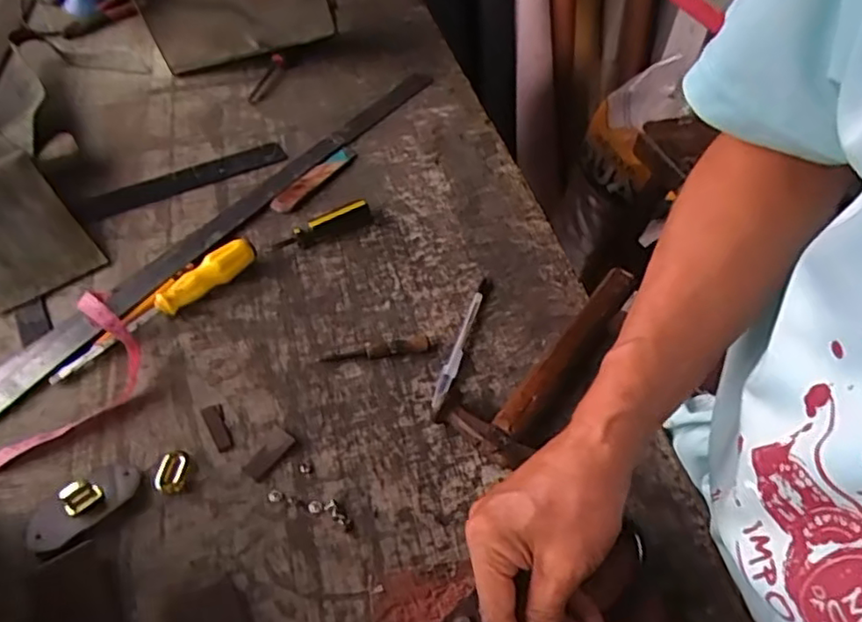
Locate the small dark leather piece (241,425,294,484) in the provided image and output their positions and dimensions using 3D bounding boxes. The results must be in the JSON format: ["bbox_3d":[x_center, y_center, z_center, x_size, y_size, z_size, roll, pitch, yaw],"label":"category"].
[{"bbox_3d":[-0.124,0.109,0.481,0.020,0.004,0.043,27,53,20],"label":"small dark leather piece"}]

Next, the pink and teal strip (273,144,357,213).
[{"bbox_3d":[-0.128,-0.151,0.705,0.026,0.006,0.133,24,52,17],"label":"pink and teal strip"}]

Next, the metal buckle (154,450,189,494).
[{"bbox_3d":[-0.194,0.119,0.468,0.023,0.008,0.030,-1,49,-4],"label":"metal buckle"}]

